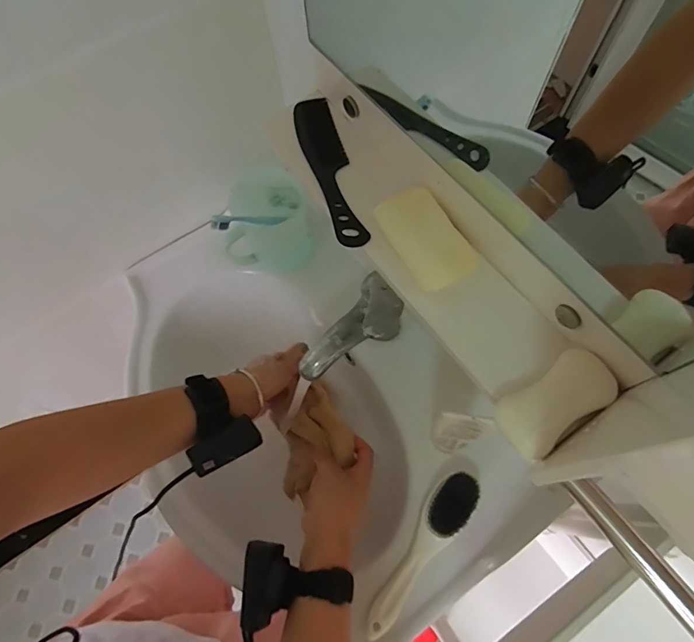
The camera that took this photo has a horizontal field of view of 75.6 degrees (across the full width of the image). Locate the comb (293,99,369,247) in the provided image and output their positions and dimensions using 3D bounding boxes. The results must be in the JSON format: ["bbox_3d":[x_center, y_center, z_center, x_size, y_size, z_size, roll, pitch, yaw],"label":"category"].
[{"bbox_3d":[-0.017,-0.146,0.426,0.037,0.006,0.176,-16,68,-4],"label":"comb"}]

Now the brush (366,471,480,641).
[{"bbox_3d":[0.080,0.249,0.482,0.043,0.029,0.188,36,74,15],"label":"brush"}]

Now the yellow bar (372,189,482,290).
[{"bbox_3d":[0.066,-0.072,0.381,0.051,0.018,0.092,-32,70,-10],"label":"yellow bar"}]

